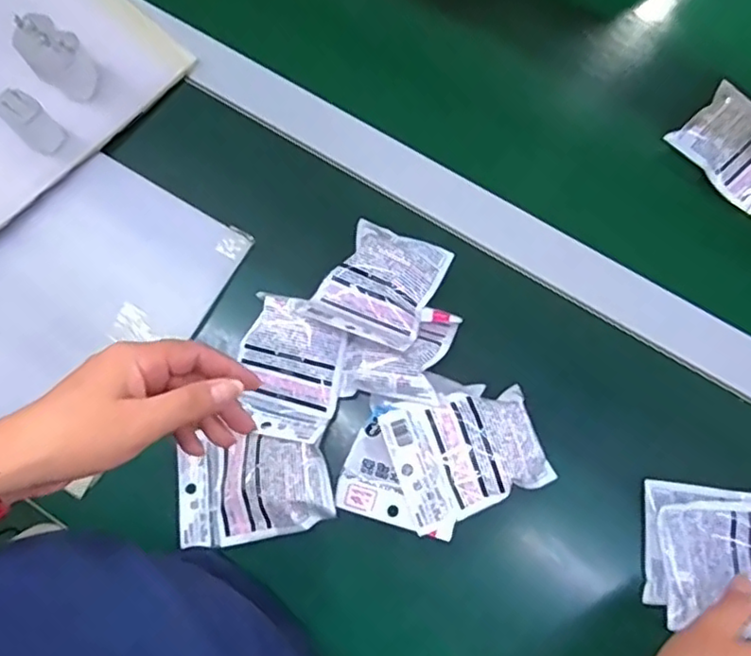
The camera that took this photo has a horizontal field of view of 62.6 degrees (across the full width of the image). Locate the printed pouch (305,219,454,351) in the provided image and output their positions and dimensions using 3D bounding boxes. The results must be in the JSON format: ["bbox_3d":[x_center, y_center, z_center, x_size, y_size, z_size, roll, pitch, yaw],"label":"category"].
[{"bbox_3d":[0.004,-0.040,0.533,0.093,0.033,0.106,24,78,7],"label":"printed pouch"}]

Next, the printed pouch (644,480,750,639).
[{"bbox_3d":[0.298,0.184,0.490,0.157,0.023,0.105,6,77,3],"label":"printed pouch"}]

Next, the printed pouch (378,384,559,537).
[{"bbox_3d":[0.075,0.100,0.506,0.119,0.027,0.094,-19,77,-3],"label":"printed pouch"}]

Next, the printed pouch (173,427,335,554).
[{"bbox_3d":[-0.101,0.133,0.510,0.126,0.030,0.082,-9,76,-1],"label":"printed pouch"}]

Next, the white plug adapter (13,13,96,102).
[{"bbox_3d":[-0.299,-0.253,0.579,0.060,0.054,0.043,37,80,9],"label":"white plug adapter"}]

